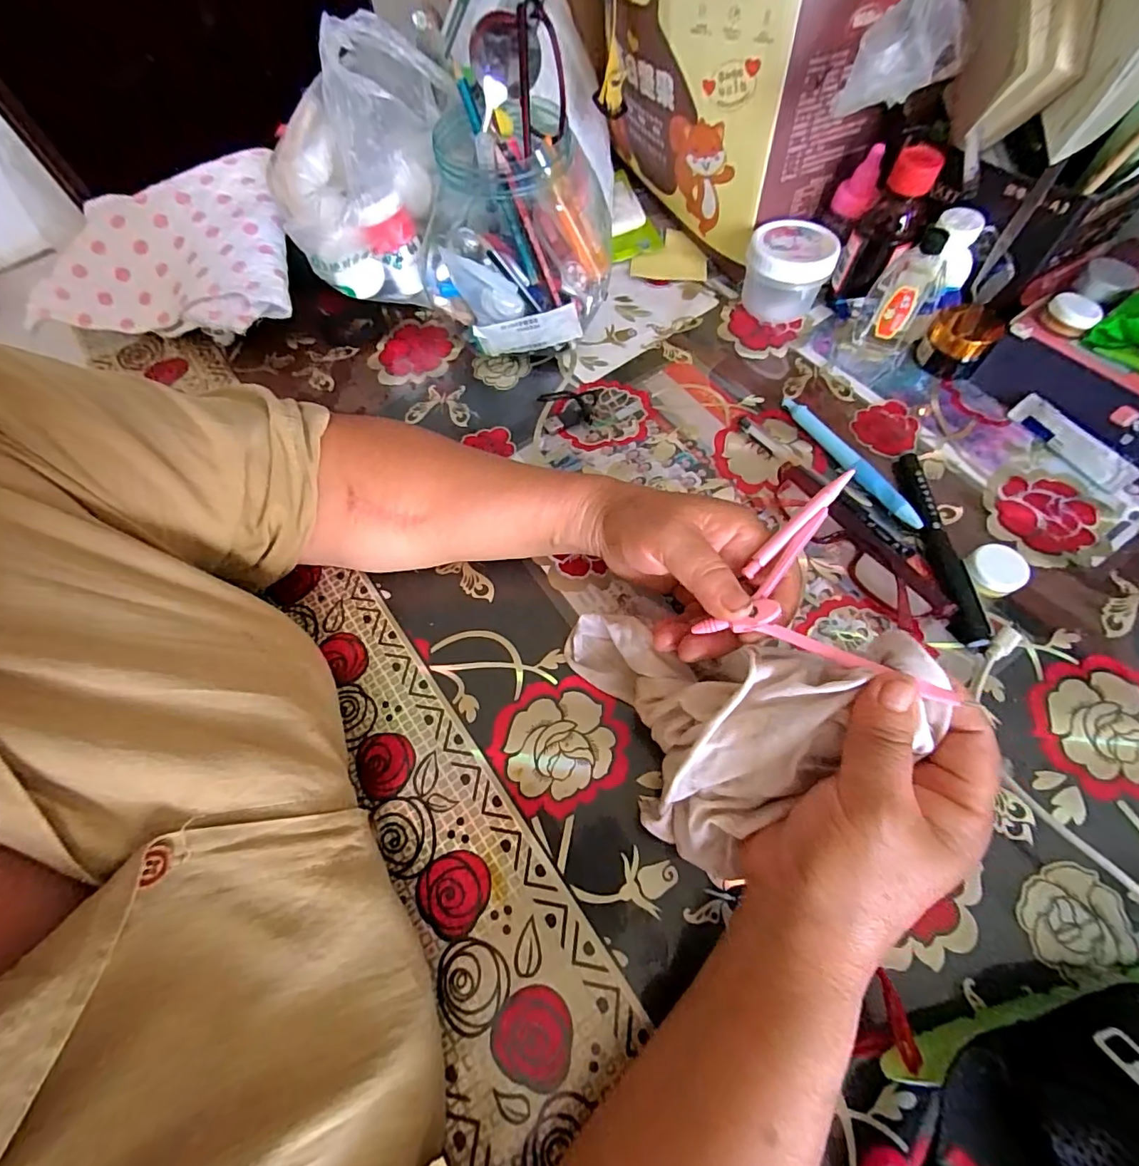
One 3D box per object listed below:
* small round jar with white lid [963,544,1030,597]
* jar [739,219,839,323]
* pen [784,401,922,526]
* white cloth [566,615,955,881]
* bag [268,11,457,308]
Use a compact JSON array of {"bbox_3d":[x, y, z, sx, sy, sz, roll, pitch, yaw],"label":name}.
[{"bbox_3d":[0.260,-0.007,0.310,0.027,0.015,0.030,-16,64,-4],"label":"small round jar with white lid"},{"bbox_3d":[0.176,-0.252,0.414,0.063,0.056,0.065,-1,64,3],"label":"jar"},{"bbox_3d":[0.197,-0.088,0.358,0.014,0.012,0.128,-26,65,-9],"label":"pen"},{"bbox_3d":[0.061,0.071,0.239,0.152,0.096,0.102,16,66,11],"label":"white cloth"},{"bbox_3d":[-0.155,-0.316,0.391,0.153,0.135,0.134,-12,64,-2],"label":"bag"}]

